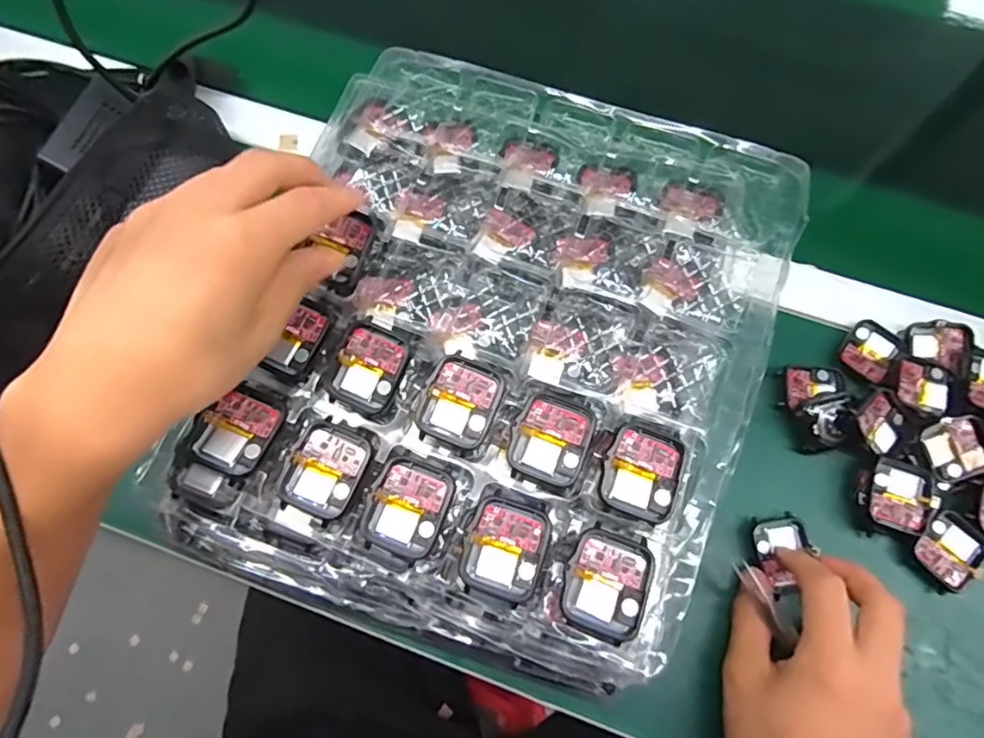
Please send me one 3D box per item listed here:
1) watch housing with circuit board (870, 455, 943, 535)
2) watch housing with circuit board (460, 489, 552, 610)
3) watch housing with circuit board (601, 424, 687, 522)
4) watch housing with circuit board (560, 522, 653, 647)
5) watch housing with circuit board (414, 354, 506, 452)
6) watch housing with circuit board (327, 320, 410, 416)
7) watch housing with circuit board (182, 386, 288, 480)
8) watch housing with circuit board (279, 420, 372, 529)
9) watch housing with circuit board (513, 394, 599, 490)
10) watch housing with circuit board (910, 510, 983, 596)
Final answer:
[{"bbox_3d":[0.258,0.079,0.350,0.034,0.016,0.043,24,72,7],"label":"watch housing with circuit board"},{"bbox_3d":[0.007,0.085,0.266,0.038,0.012,0.051,17,71,5],"label":"watch housing with circuit board"},{"bbox_3d":[0.074,0.050,0.269,0.036,0.006,0.042,20,72,6],"label":"watch housing with circuit board"},{"bbox_3d":[0.053,0.099,0.257,0.037,0.008,0.046,18,71,5],"label":"watch housing with circuit board"},{"bbox_3d":[-0.016,0.017,0.283,0.037,0.012,0.042,22,72,7],"label":"watch housing with circuit board"},{"bbox_3d":[-0.064,0.000,0.288,0.035,0.006,0.044,24,93,6],"label":"watch housing with circuit board"},{"bbox_3d":[-0.126,0.030,0.275,0.036,0.010,0.044,22,72,7],"label":"watch housing with circuit board"},{"bbox_3d":[-0.082,0.051,0.278,0.035,0.012,0.045,22,72,7],"label":"watch housing with circuit board"},{"bbox_3d":[0.030,0.035,0.280,0.037,0.008,0.043,22,72,7],"label":"watch housing with circuit board"},{"bbox_3d":[0.285,0.113,0.344,0.043,0.007,0.037,-37,75,-13],"label":"watch housing with circuit board"}]

